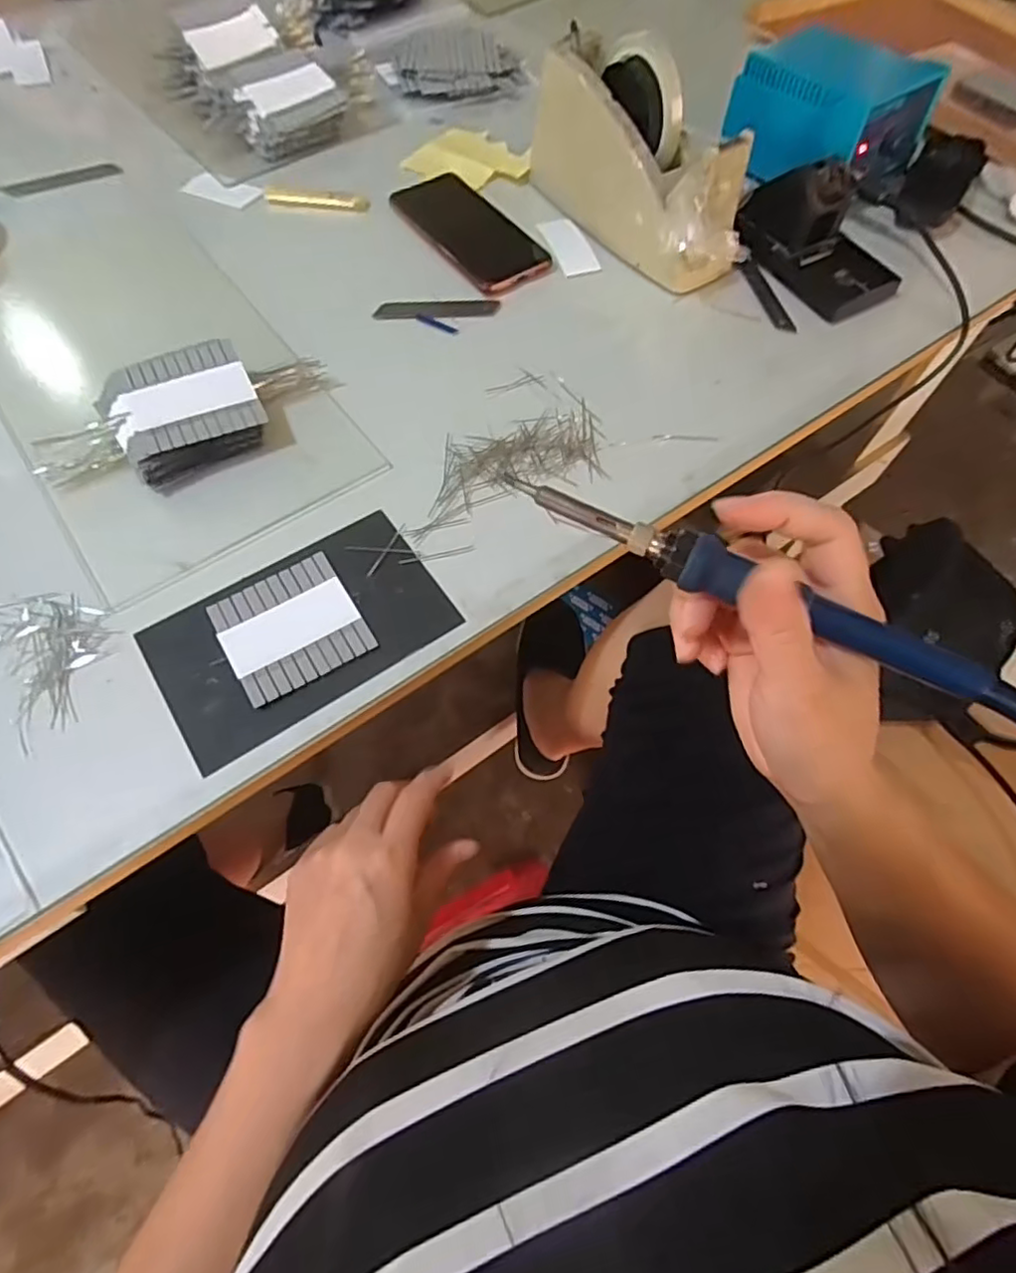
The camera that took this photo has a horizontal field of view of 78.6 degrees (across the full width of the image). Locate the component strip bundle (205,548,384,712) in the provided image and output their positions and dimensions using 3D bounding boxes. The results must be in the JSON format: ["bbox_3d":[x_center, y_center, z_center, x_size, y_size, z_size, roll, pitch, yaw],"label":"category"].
[{"bbox_3d":[-0.133,-0.006,0.381,0.079,0.005,0.077,-30,70,-15],"label":"component strip bundle"}]

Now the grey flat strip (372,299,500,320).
[{"bbox_3d":[-0.059,-0.272,0.517,0.102,0.004,0.020,-5,66,-7],"label":"grey flat strip"}]

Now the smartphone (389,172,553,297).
[{"bbox_3d":[-0.033,-0.365,0.558,0.077,0.007,0.163,-33,71,-16],"label":"smartphone"}]

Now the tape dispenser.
[{"bbox_3d":[0.107,-0.403,0.524,0.071,0.108,0.218,-31,70,-15],"label":"tape dispenser"}]

